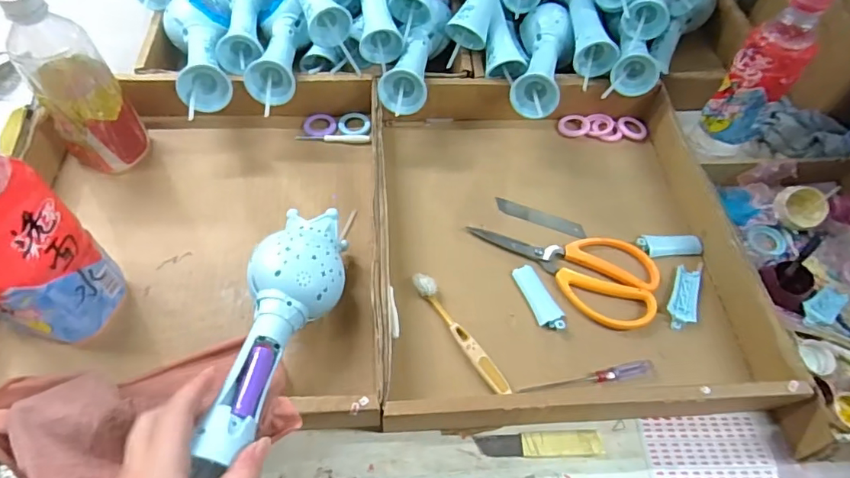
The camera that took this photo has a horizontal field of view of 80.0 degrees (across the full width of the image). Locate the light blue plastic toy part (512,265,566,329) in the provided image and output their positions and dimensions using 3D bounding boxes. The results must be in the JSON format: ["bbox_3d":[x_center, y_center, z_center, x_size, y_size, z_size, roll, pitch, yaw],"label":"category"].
[{"bbox_3d":[0.108,0.055,0.483,0.025,0.007,0.071,-21,61,-16],"label":"light blue plastic toy part"}]

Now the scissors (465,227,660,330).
[{"bbox_3d":[0.146,0.018,0.506,0.181,0.011,0.090,35,62,17],"label":"scissors"}]

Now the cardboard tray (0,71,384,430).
[{"bbox_3d":[-0.216,-0.011,0.482,0.350,0.060,0.377,-1,58,-5],"label":"cardboard tray"}]

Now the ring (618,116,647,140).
[{"bbox_3d":[0.257,-0.137,0.627,0.036,0.005,0.038,2,57,-3],"label":"ring"}]

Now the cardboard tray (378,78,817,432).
[{"bbox_3d":[0.128,-0.012,0.506,0.336,0.052,0.371,-1,58,-5],"label":"cardboard tray"}]

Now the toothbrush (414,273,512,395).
[{"bbox_3d":[0.032,0.083,0.458,0.018,0.010,0.132,-29,64,-20],"label":"toothbrush"}]

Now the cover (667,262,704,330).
[{"bbox_3d":[0.257,0.052,0.497,0.027,0.005,0.087,24,59,11],"label":"cover"}]

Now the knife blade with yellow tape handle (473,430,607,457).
[{"bbox_3d":[0.094,0.168,0.415,0.100,0.012,0.021,1,57,-3],"label":"knife blade with yellow tape handle"}]

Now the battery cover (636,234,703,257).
[{"bbox_3d":[0.257,0.006,0.532,0.071,0.014,0.026,-7,58,-9],"label":"battery cover"}]

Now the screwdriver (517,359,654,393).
[{"bbox_3d":[0.143,0.121,0.443,0.120,0.010,0.011,-8,58,-9],"label":"screwdriver"}]

